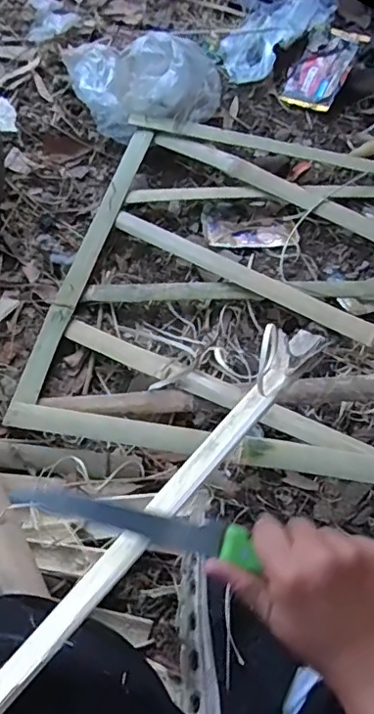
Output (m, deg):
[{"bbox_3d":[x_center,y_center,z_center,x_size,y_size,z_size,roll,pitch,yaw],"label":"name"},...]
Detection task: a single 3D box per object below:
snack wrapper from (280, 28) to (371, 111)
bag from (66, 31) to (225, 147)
[{"bbox_3d":[0.228,-0.485,0.921,0.092,0.017,0.159,28,85,24],"label":"snack wrapper"},{"bbox_3d":[-0.057,-0.432,0.862,0.230,0.099,0.153,-18,61,-9],"label":"bag"}]

